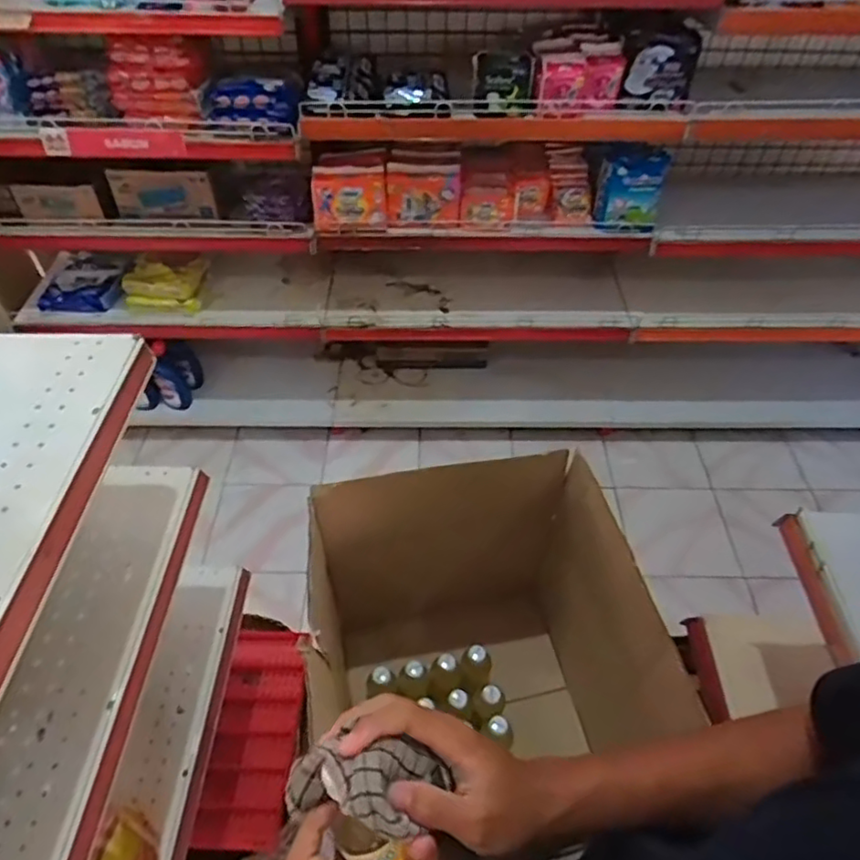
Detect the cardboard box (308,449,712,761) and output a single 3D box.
[{"bbox_3d":[0.050,0.315,0.949,0.398,0.469,0.288,-7,49,-7],"label":"cardboard box"}]

